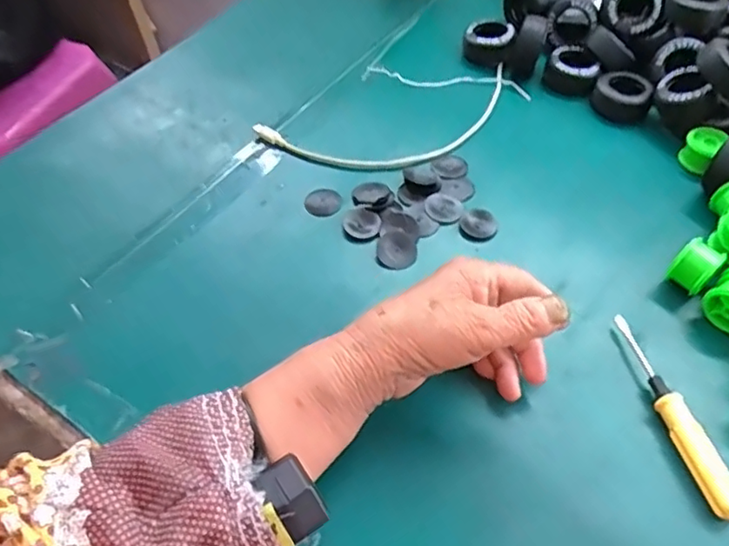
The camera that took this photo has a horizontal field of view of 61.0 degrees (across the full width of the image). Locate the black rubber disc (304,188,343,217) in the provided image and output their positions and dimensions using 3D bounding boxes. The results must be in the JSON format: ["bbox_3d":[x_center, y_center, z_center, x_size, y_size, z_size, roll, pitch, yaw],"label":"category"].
[{"bbox_3d":[-0.031,-0.054,0.471,0.027,0.007,0.031,8,46,-6],"label":"black rubber disc"}]

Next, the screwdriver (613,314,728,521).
[{"bbox_3d":[0.178,0.079,0.359,0.018,0.017,0.127,-8,52,-6],"label":"screwdriver"}]

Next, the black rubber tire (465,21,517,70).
[{"bbox_3d":[0.118,-0.217,0.590,0.043,0.035,0.039,12,53,10],"label":"black rubber tire"}]

